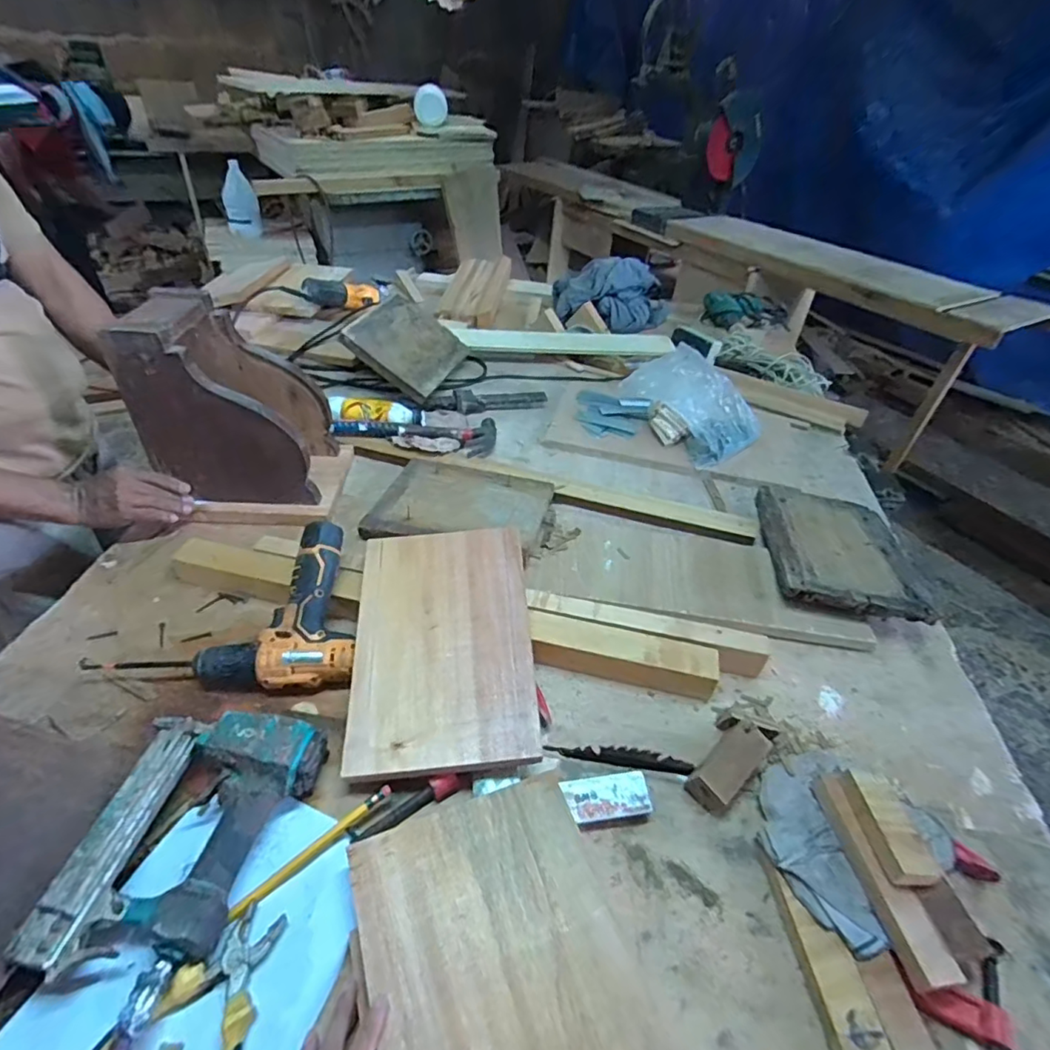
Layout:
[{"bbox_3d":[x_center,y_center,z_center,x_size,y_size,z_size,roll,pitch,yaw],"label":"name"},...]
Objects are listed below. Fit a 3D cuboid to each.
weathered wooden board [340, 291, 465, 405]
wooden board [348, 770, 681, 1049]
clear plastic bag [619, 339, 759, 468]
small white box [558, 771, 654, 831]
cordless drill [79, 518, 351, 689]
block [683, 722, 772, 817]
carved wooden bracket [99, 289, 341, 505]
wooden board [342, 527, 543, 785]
[{"bbox_3d":[-0.245,-0.393,1.194,0.209,0.022,0.269,38,44,-8],"label":"weathered wooden board"},{"bbox_3d":[-0.009,0.365,0.429,0.208,0.014,0.302,-10,44,-16],"label":"wooden board"},{"bbox_3d":[0.345,-0.250,1.121,0.194,0.101,0.288,-15,45,-21],"label":"clear plastic bag"},{"bbox_3d":[0.084,0.285,0.570,0.087,0.023,0.043,-3,42,-9],"label":"small white box"},{"bbox_3d":[-0.319,0.106,0.670,0.210,0.101,0.180,-6,43,-12],"label":"cordless drill"},{"bbox_3d":[0.218,0.256,0.590,0.099,0.042,0.047,-27,51,-31],"label":"block"},{"bbox_3d":[-0.434,-0.182,0.830,0.222,0.262,0.170,-2,42,-6],"label":"carved wooden bracket"},{"bbox_3d":[-0.095,0.131,0.653,0.201,0.011,0.302,-5,51,-2],"label":"wooden board"}]

